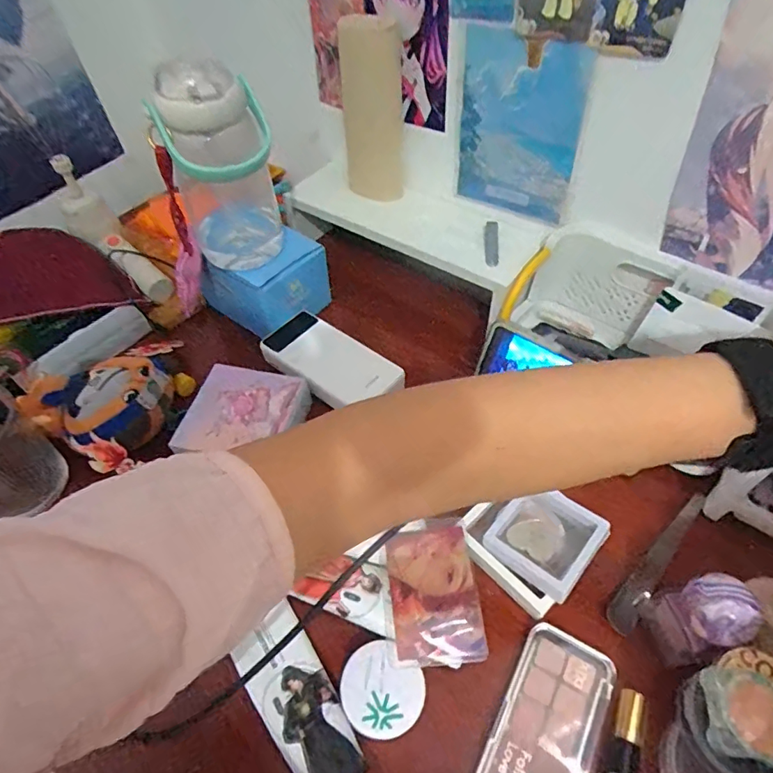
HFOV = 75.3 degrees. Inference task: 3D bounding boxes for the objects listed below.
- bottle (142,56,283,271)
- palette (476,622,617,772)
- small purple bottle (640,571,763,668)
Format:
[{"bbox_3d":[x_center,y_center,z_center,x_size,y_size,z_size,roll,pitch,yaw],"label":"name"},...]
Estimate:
[{"bbox_3d":[-0.141,-0.179,0.436,0.084,0.174,0.084,-18,54,-12],"label":"bottle"},{"bbox_3d":[0.100,0.229,0.318,0.061,0.010,0.140,23,56,19],"label":"palette"},{"bbox_3d":[0.206,0.155,0.332,0.035,0.081,0.044,-16,53,-10],"label":"small purple bottle"}]

